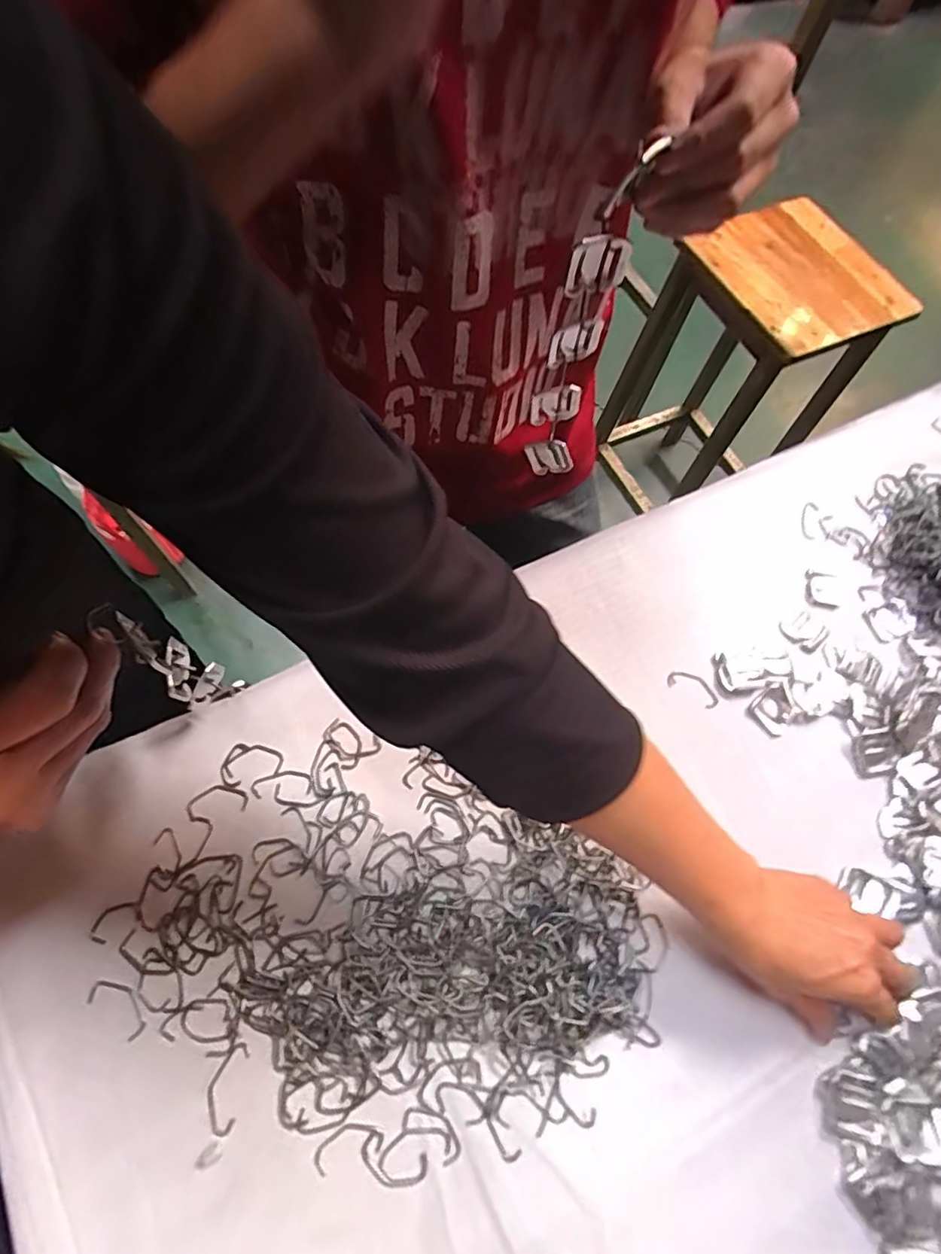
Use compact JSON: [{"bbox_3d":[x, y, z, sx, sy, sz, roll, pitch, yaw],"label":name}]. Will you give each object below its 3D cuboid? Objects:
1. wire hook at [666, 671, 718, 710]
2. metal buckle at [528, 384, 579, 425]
[{"bbox_3d":[0.179,0.048,0.466,0.043,0.004,0.019,32,69,10],"label":"wire hook"},{"bbox_3d":[0.060,-0.158,0.418,0.033,0.040,0.006,11,67,0],"label":"metal buckle"}]

